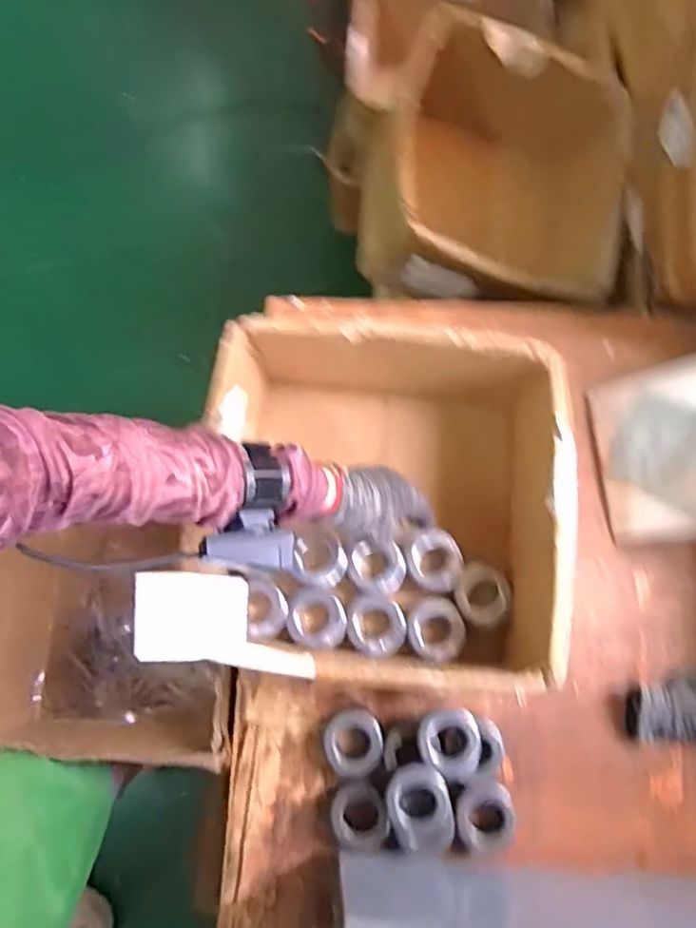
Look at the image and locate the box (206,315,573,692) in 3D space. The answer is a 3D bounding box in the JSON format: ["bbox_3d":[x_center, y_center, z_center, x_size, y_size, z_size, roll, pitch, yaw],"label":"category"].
[{"bbox_3d":[0.037,0.045,0.647,0.323,0.181,0.316,4,76,2],"label":"box"}]

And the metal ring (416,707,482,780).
[{"bbox_3d":[0.101,0.273,0.622,0.062,0.023,0.061,4,64,-8],"label":"metal ring"}]

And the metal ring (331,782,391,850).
[{"bbox_3d":[0.011,0.354,0.631,0.061,0.017,0.060,-11,58,19],"label":"metal ring"}]

